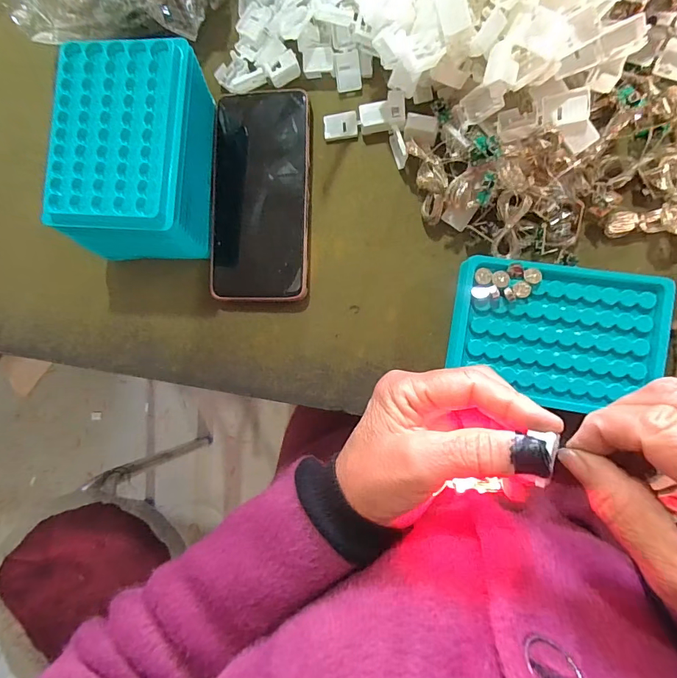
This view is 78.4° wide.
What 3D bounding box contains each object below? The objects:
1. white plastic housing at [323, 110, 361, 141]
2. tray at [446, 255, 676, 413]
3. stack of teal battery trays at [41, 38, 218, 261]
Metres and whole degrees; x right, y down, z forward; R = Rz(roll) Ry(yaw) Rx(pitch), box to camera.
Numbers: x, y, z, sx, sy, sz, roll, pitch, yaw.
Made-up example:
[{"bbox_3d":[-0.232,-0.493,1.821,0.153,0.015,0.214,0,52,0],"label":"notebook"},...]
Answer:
[{"bbox_3d":[0.003,-0.170,0.330,0.028,0.004,0.021,-5,89,9],"label":"white plastic housing"},{"bbox_3d":[0.148,-0.003,0.288,0.133,0.028,0.093,7,91,9],"label":"tray"},{"bbox_3d":[-0.145,-0.129,0.309,0.092,0.075,0.143,5,90,9],"label":"stack of teal battery trays"}]

